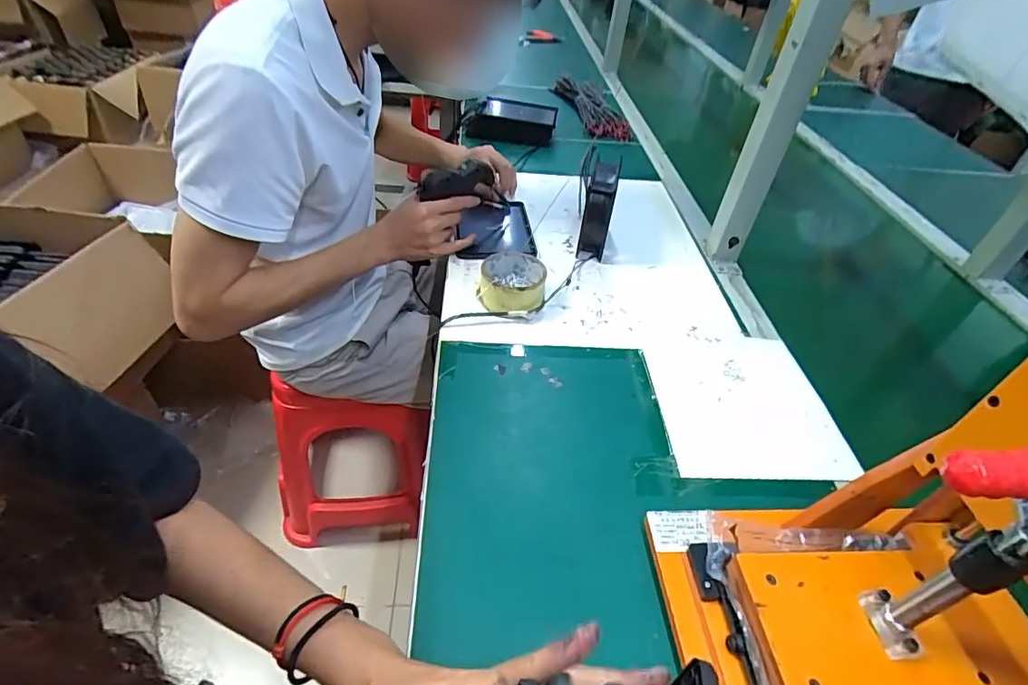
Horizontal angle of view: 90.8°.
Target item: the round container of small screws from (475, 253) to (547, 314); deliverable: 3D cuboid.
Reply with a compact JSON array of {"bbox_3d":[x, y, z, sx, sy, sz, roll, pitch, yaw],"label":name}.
[{"bbox_3d":[-0.003,-0.075,0.662,0.083,0.048,0.085,4,43,-3],"label":"round container of small screws"}]

